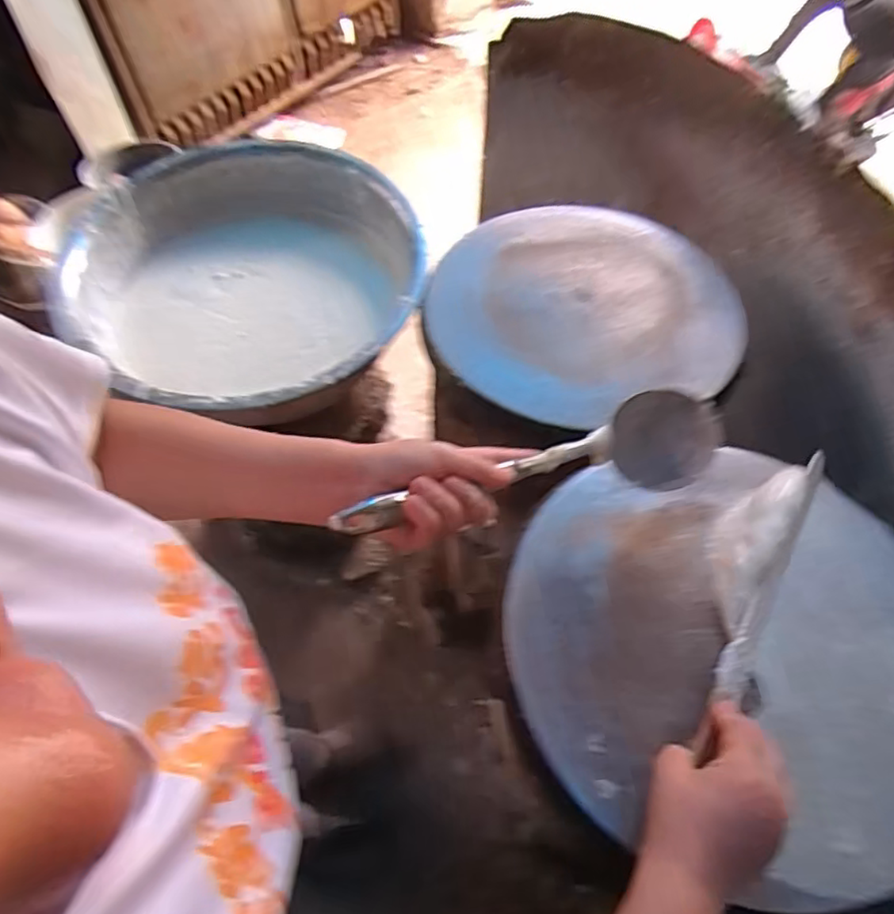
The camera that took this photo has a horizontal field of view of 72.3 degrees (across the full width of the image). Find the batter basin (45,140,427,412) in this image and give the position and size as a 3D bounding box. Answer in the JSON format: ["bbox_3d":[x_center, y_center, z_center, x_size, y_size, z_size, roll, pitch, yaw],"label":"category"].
[{"bbox_3d":[-0.332,-0.318,1.032,0.576,0.133,0.510,10,58,7],"label":"batter basin"}]

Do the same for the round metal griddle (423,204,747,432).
[{"bbox_3d":[0.169,-0.195,0.755,0.376,0.023,0.350,0,57,0],"label":"round metal griddle"}]

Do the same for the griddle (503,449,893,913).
[{"bbox_3d":[0.240,0.154,0.508,0.363,0.020,0.346,-7,57,-4],"label":"griddle"}]

